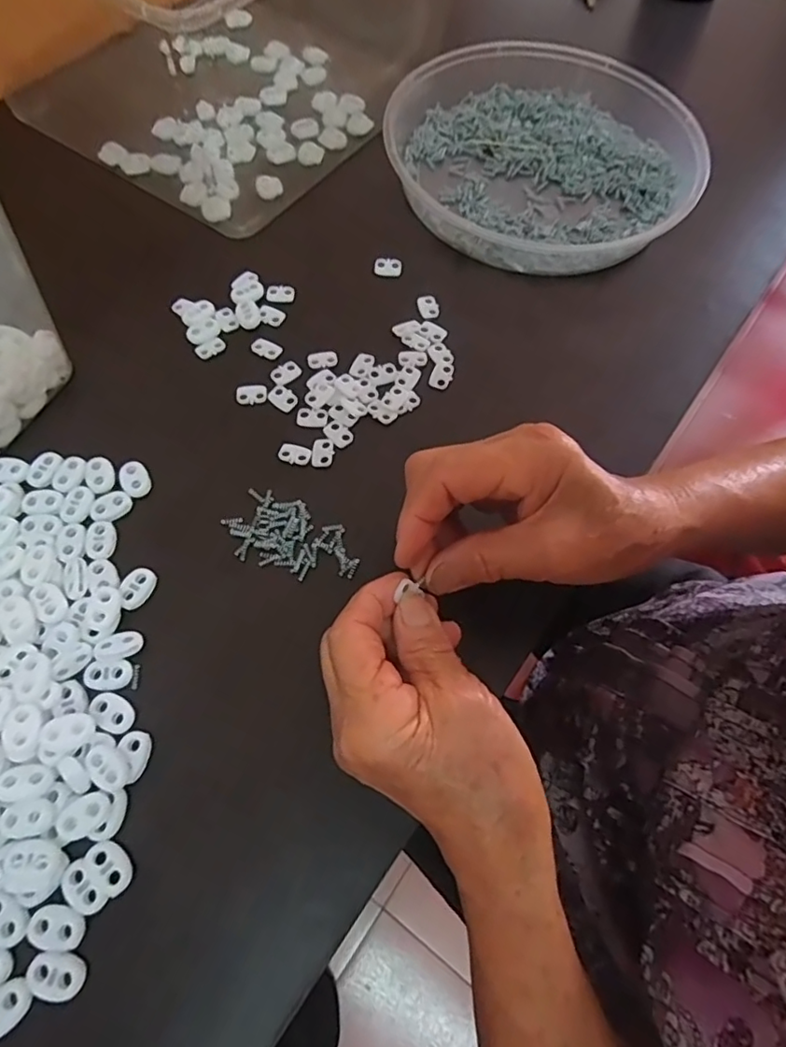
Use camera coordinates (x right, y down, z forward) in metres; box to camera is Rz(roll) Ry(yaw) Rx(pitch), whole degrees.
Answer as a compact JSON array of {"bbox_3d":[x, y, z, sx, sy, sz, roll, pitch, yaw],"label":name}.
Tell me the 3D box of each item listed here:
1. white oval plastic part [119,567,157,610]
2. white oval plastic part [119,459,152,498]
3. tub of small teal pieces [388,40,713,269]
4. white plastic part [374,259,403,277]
[{"bbox_3d":[-0.135,0.034,0.300,0.015,0.005,0.022,20,65,6],"label":"white oval plastic part"},{"bbox_3d":[-0.148,-0.026,0.326,0.015,0.004,0.023,-25,68,-14],"label":"white oval plastic part"},{"bbox_3d":[0.110,-0.277,0.433,0.220,0.039,0.230,1,65,-2],"label":"tub of small teal pieces"},{"bbox_3d":[-0.003,-0.182,0.404,0.019,0.005,0.014,7,65,1],"label":"white plastic part"}]

